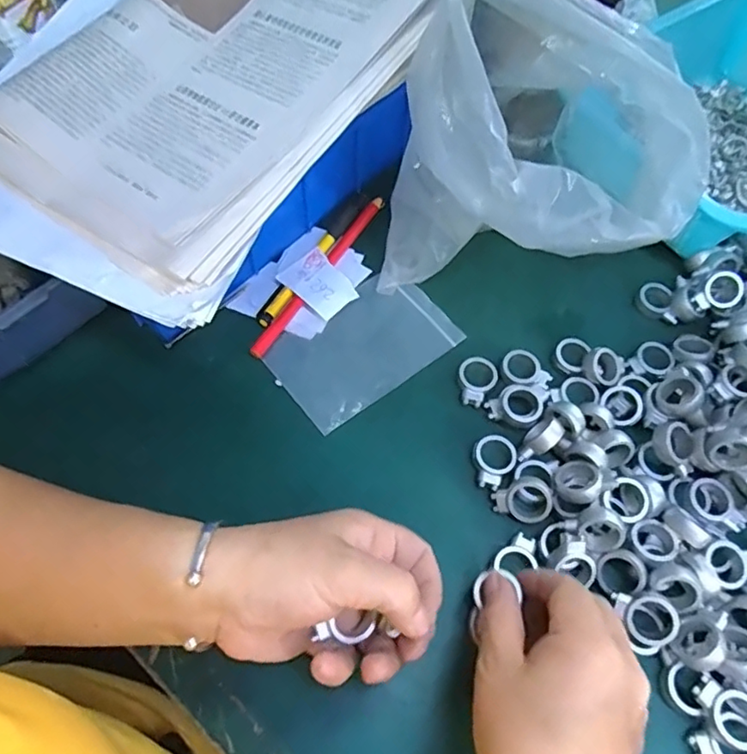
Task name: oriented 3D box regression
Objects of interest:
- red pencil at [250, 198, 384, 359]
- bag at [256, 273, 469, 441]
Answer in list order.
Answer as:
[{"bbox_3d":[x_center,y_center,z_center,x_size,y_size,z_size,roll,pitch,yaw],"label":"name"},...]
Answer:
[{"bbox_3d":[-0.038,-0.077,0.420,0.010,0.008,0.164,29,65,13],"label":"red pencil"},{"bbox_3d":[-0.007,-0.022,0.395,0.122,0.006,0.076,-34,68,-18],"label":"bag"}]

